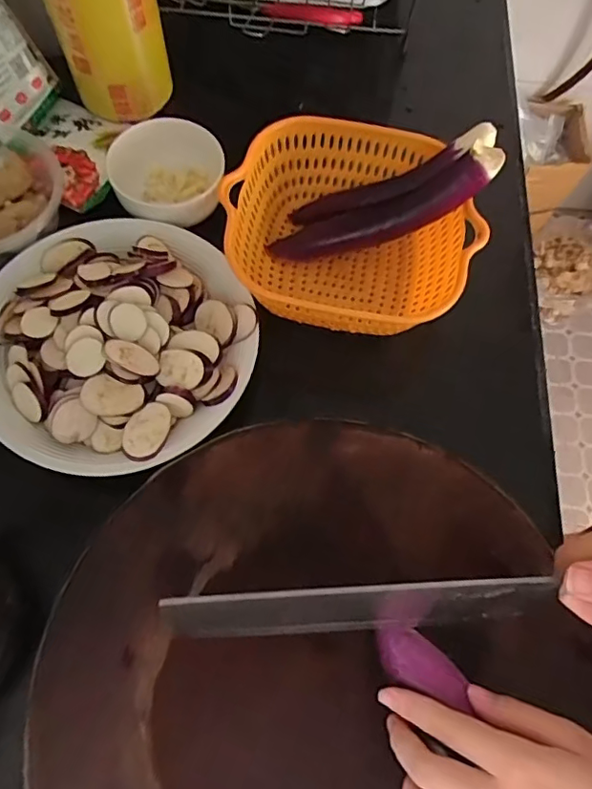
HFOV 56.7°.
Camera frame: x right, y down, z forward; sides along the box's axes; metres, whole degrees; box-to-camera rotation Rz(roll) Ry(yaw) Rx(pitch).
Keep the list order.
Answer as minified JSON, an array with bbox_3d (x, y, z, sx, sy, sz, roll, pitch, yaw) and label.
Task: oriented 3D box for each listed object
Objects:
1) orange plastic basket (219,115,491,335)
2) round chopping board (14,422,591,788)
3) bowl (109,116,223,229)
[{"bbox_3d":[0.049,-0.137,0.483,0.203,0.089,0.173,10,67,1],"label":"orange plastic basket"},{"bbox_3d":[0.012,0.188,0.353,0.332,0.032,0.348,20,68,8],"label":"round chopping board"},{"bbox_3d":[-0.120,-0.196,0.504,0.103,0.056,0.090,-2,67,-4],"label":"bowl"}]

